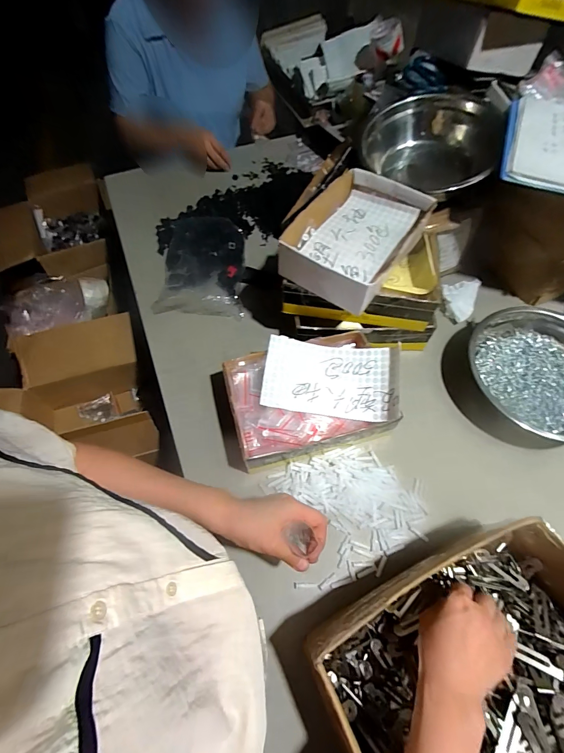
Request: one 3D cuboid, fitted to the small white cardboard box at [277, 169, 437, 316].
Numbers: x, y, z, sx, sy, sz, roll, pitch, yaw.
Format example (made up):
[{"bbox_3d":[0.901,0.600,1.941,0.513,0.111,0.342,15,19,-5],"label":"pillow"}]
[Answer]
[{"bbox_3d":[0.119,-0.222,0.565,0.162,0.064,0.230,30,65,16],"label":"small white cardboard box"}]

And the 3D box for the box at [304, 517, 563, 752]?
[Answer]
[{"bbox_3d":[0.224,0.342,0.380,0.310,0.104,0.256,-25,63,-13],"label":"box"}]

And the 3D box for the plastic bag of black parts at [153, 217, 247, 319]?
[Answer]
[{"bbox_3d":[-0.173,-0.240,0.750,0.181,0.047,0.236,-1,61,-1],"label":"plastic bag of black parts"}]

